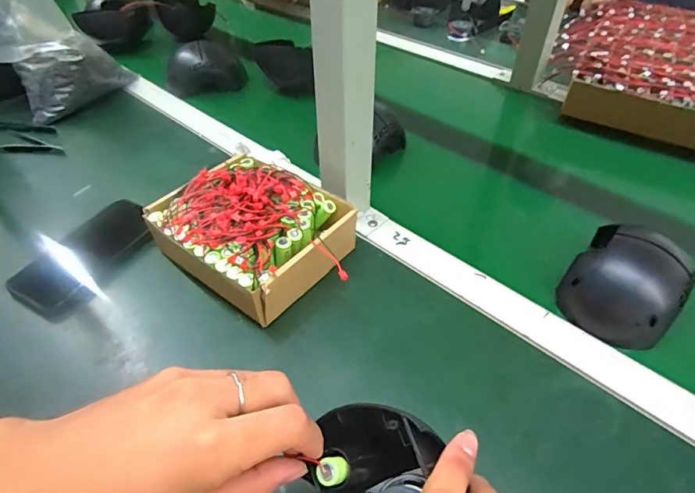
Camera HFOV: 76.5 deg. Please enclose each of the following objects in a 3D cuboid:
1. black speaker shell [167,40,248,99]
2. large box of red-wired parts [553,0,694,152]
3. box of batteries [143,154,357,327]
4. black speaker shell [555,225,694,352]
[{"bbox_3d":[-0.234,-0.293,0.723,0.120,0.062,0.061,-13,46,-13],"label":"black speaker shell"},{"bbox_3d":[0.535,-0.295,0.718,0.354,0.059,0.423,24,50,23],"label":"large box of red-wired parts"},{"bbox_3d":[-0.091,-0.017,0.429,0.170,0.082,0.152,33,54,29],"label":"box of batteries"},{"bbox_3d":[0.248,0.032,0.392,0.087,0.060,0.085,34,54,30],"label":"black speaker shell"}]

